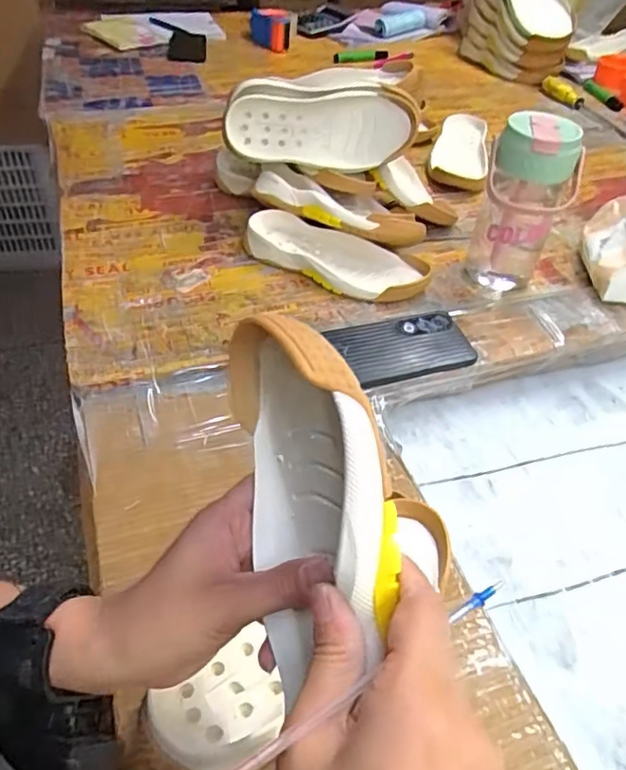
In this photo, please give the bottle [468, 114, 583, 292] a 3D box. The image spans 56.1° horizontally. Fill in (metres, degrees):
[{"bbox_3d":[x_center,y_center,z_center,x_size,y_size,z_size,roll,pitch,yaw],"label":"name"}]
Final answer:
[{"bbox_3d":[0.234,-0.195,0.668,0.091,0.196,0.081,15,46,10],"label":"bottle"}]

